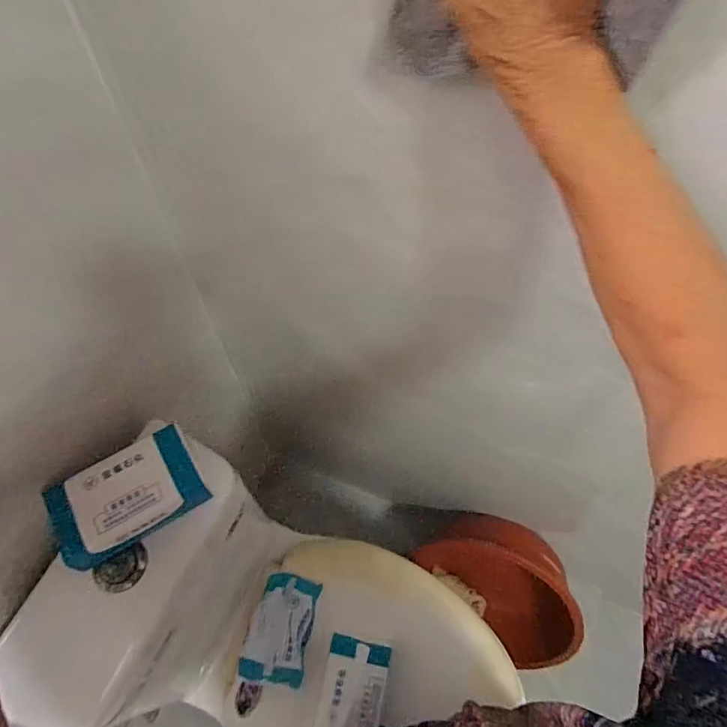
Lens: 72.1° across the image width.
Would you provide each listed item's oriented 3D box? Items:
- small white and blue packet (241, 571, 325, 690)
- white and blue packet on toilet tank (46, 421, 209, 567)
[{"bbox_3d":[-0.125,0.400,0.755,0.091,0.032,0.142,12,62,3],"label":"small white and blue packet"},{"bbox_3d":[-0.263,0.146,0.558,0.160,0.045,0.101,-32,68,-18],"label":"white and blue packet on toilet tank"}]

